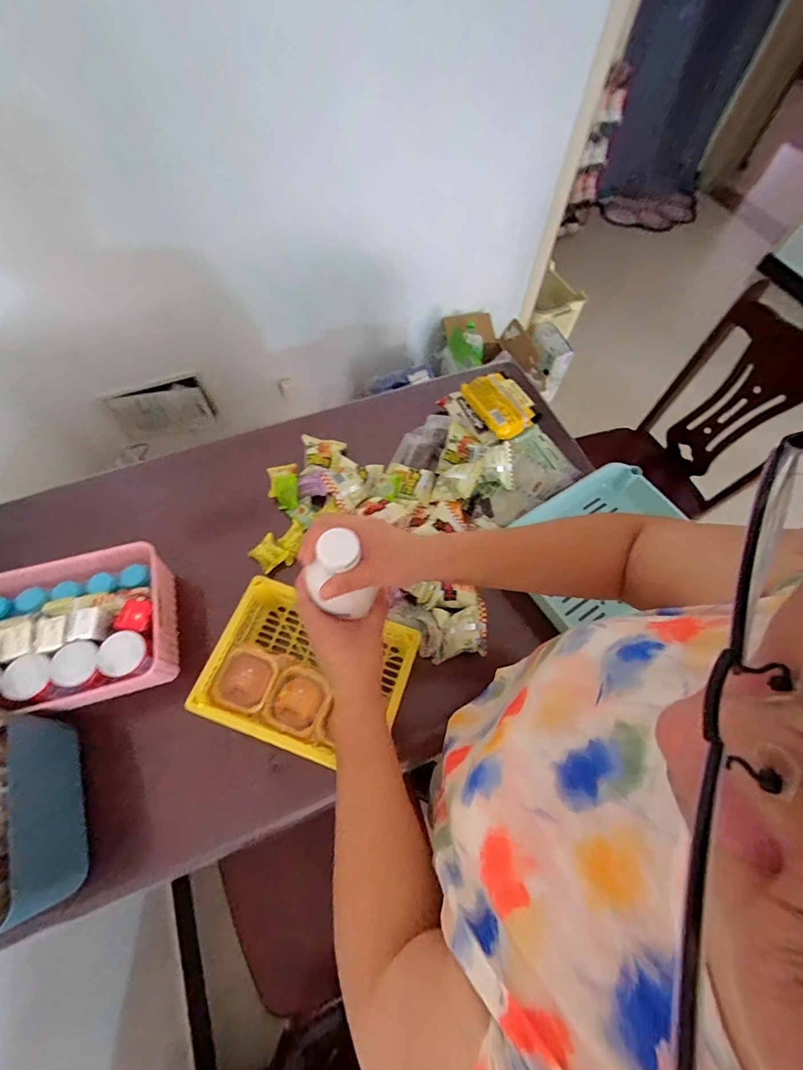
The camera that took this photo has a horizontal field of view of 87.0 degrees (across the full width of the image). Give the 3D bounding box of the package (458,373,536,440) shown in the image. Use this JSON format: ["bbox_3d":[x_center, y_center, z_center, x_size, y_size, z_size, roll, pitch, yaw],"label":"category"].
[{"bbox_3d":[0.224,-0.292,0.941,0.121,0.037,0.157,-27,67,-17],"label":"package"}]

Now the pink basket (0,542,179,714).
[{"bbox_3d":[-0.568,0.168,0.696,0.332,0.102,0.241,-13,63,-10],"label":"pink basket"}]

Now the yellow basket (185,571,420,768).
[{"bbox_3d":[-0.156,0.225,0.689,0.287,0.100,0.220,19,62,7],"label":"yellow basket"}]

